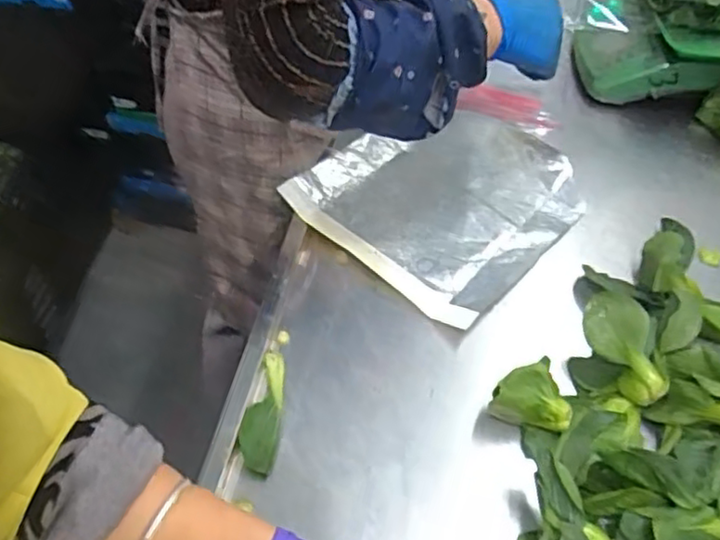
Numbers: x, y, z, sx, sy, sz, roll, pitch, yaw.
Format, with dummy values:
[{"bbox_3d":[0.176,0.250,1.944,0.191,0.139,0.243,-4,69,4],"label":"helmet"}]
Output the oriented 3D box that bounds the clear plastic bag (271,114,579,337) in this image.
[{"bbox_3d":[0.104,-0.090,0.792,0.257,0.033,0.308,36,57,23],"label":"clear plastic bag"}]

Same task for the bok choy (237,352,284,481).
[{"bbox_3d":[-0.087,0.131,0.604,0.035,0.015,0.121,8,51,3],"label":"bok choy"}]

